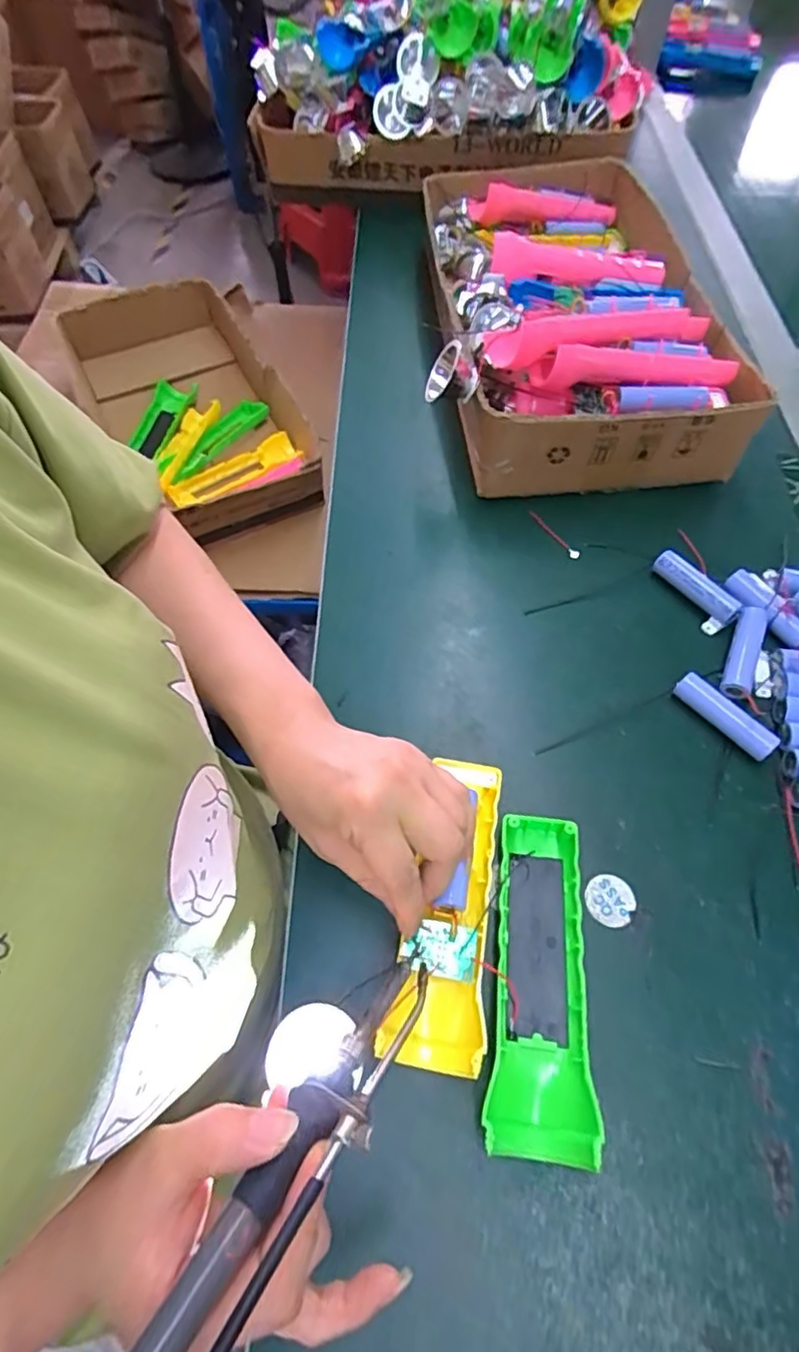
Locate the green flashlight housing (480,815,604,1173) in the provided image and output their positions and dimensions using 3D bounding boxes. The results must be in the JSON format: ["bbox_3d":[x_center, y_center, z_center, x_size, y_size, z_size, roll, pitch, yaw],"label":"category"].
[{"bbox_3d":[0.073,0.152,0.310,0.048,0.026,0.154,7,60,4],"label":"green flashlight housing"}]

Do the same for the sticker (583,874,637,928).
[{"bbox_3d":[0.117,0.125,0.335,0.026,0.004,0.026,0,60,0],"label":"sticker"}]

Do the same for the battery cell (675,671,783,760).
[{"bbox_3d":[0.203,0.025,0.376,0.016,0.016,0.064,-36,66,-19],"label":"battery cell"}]

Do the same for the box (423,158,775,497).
[{"bbox_3d":[0.143,-0.350,0.546,0.239,0.108,0.427,-3,60,1],"label":"box"}]

